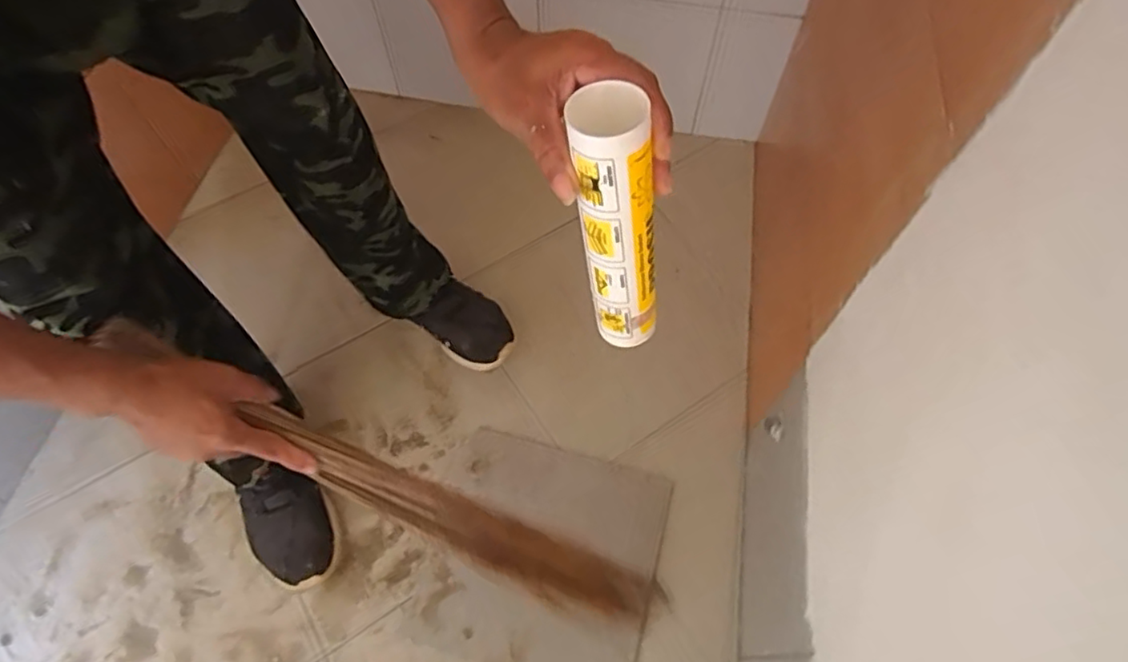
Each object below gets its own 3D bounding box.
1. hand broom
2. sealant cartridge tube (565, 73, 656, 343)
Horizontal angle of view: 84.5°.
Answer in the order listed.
[{"bbox_3d":[-0.093,0.218,0.675,0.504,0.050,0.072,35,61,-26],"label":"hand broom"},{"bbox_3d":[0.039,-0.066,0.443,0.049,0.224,0.049,-6,54,6],"label":"sealant cartridge tube"}]

